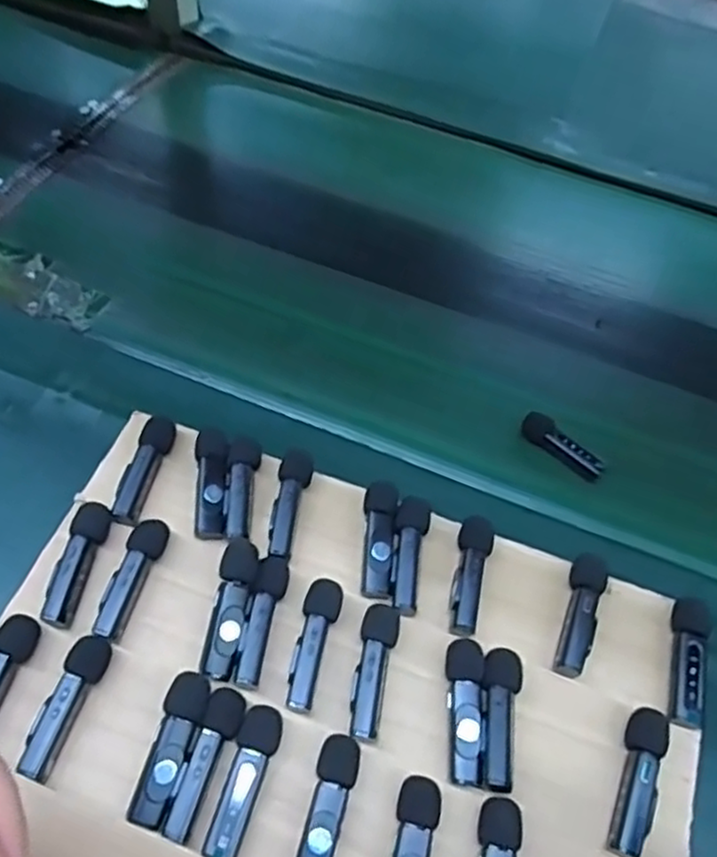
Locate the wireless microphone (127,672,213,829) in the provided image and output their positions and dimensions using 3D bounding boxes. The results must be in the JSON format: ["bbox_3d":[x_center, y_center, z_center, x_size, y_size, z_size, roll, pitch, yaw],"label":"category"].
[{"bbox_3d":[-0.086,0.146,0.323,0.018,0.011,0.064,15,55,5],"label":"wireless microphone"}]

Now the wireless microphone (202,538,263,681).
[{"bbox_3d":[-0.065,0.090,0.358,0.018,0.014,0.068,11,55,2],"label":"wireless microphone"}]

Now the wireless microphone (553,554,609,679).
[{"bbox_3d":[0.118,0.098,0.374,0.018,0.013,0.065,20,55,9],"label":"wireless microphone"}]

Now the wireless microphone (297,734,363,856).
[{"bbox_3d":[-0.014,0.172,0.315,0.018,0.011,0.066,15,55,5],"label":"wireless microphone"}]

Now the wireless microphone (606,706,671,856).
[{"bbox_3d":[0.131,0.165,0.331,0.017,0.013,0.065,24,56,11],"label":"wireless microphone"}]

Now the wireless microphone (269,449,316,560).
[{"bbox_3d":[-0.040,0.041,0.398,0.018,0.011,0.066,13,55,4],"label":"wireless microphone"}]

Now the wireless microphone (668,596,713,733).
[{"bbox_3d":[0.169,0.119,0.360,0.016,0.014,0.065,15,55,6],"label":"wireless microphone"}]

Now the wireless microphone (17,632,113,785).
[{"bbox_3d":[-0.139,0.131,0.333,0.016,0.014,0.064,17,55,6],"label":"wireless microphone"}]

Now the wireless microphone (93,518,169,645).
[{"bbox_3d":[-0.119,0.077,0.367,0.015,0.012,0.065,17,55,6],"label":"wireless microphone"}]

